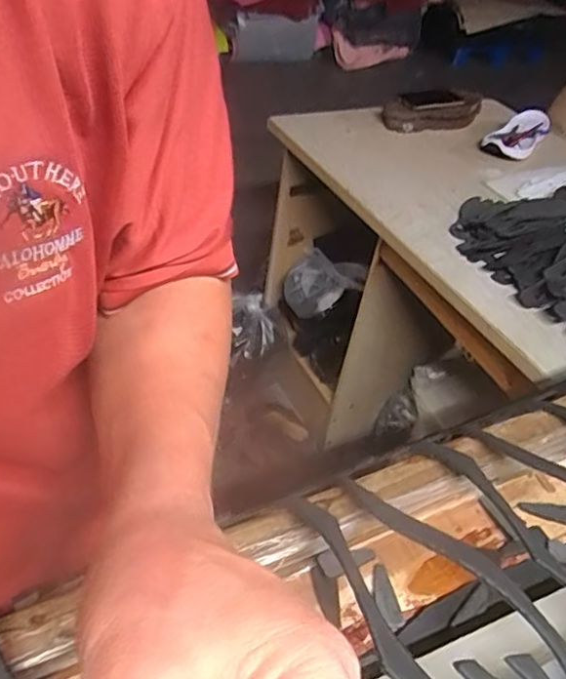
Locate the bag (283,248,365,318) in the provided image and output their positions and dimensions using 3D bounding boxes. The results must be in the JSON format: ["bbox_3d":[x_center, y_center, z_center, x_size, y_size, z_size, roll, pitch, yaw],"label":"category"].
[{"bbox_3d":[0.095,-0.126,1.455,0.168,0.164,0.101,37,47,26],"label":"bag"}]

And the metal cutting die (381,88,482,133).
[{"bbox_3d":[0.357,-0.537,1.394,0.280,0.058,0.107,-13,46,-26],"label":"metal cutting die"}]

